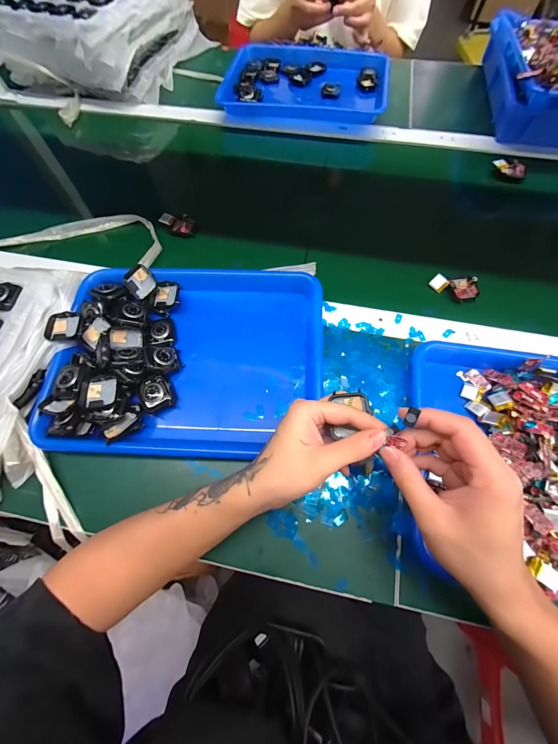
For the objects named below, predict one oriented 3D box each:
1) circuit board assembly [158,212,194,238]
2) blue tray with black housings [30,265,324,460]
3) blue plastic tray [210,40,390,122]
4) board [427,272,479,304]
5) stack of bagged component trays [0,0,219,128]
[{"bbox_3d":[-0.165,-0.244,0.467,0.055,0.019,0.035,27,71,11],"label":"circuit board assembly"},{"bbox_3d":[-0.114,-0.022,0.360,0.332,0.043,0.249,3,68,2],"label":"blue tray with black housings"},{"bbox_3d":[0.059,-0.615,0.600,0.333,0.033,0.236,10,69,5],"label":"blue plastic tray"},{"bbox_3d":[0.256,-0.123,0.412,0.062,0.014,0.044,5,68,3],"label":"board"},{"bbox_3d":[-0.390,-0.741,0.620,0.319,0.118,0.389,23,71,10],"label":"stack of bagged component trays"}]

